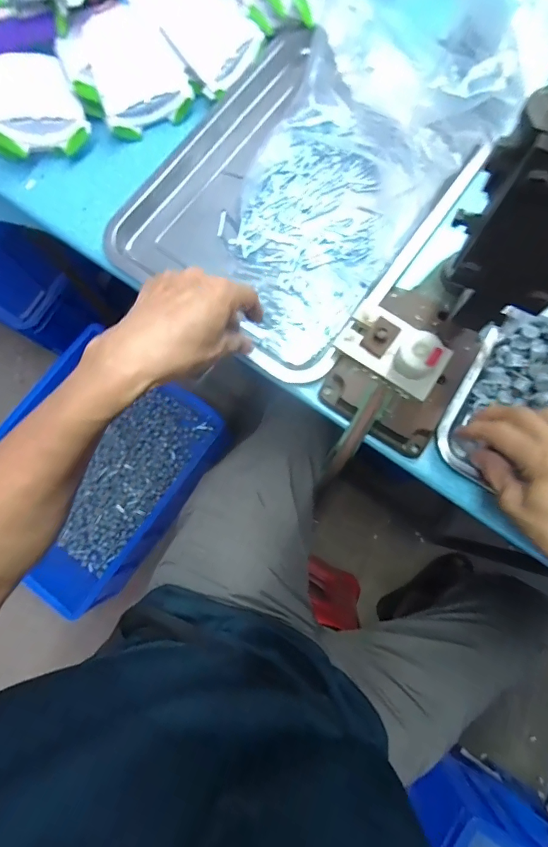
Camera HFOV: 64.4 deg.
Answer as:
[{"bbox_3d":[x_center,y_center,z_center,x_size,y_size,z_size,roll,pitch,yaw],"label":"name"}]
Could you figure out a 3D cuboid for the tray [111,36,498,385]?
[{"bbox_3d":[0.019,-0.247,0.476,0.281,0.038,0.348,36,81,7],"label":"tray"}]

